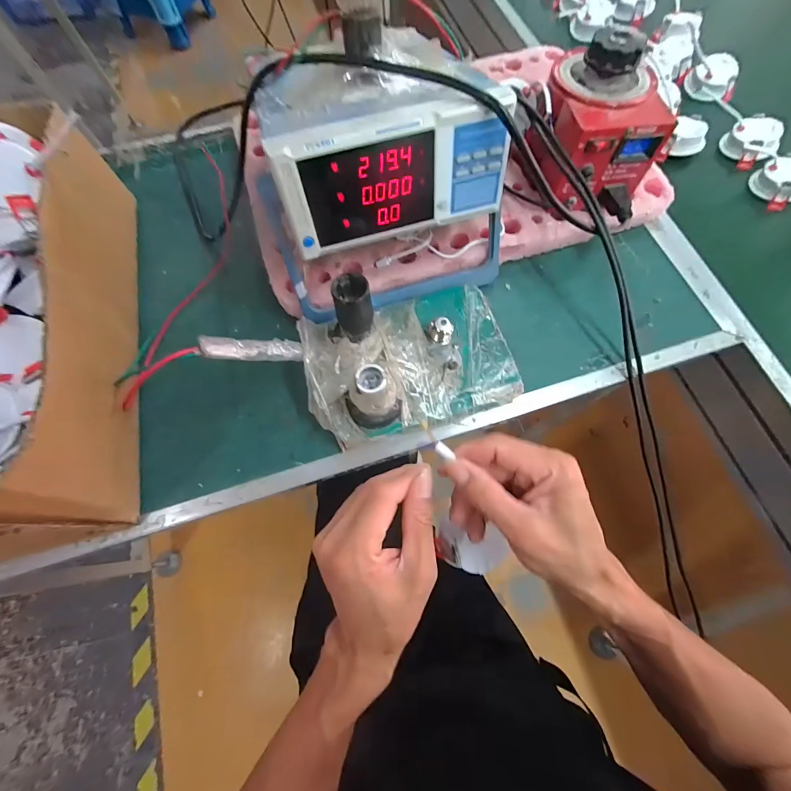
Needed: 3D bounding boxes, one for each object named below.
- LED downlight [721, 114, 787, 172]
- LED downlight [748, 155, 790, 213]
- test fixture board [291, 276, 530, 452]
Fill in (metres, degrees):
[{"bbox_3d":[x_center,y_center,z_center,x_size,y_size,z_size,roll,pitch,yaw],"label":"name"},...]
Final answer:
[{"bbox_3d":[0.546,-0.391,0.533,0.072,0.036,0.081,42,77,14],"label":"LED downlight"},{"bbox_3d":[0.564,-0.311,0.507,0.077,0.036,0.070,-30,73,-9],"label":"LED downlight"},{"bbox_3d":[0.015,-0.048,0.372,0.228,0.095,0.154,-15,72,-5],"label":"test fixture board"}]

